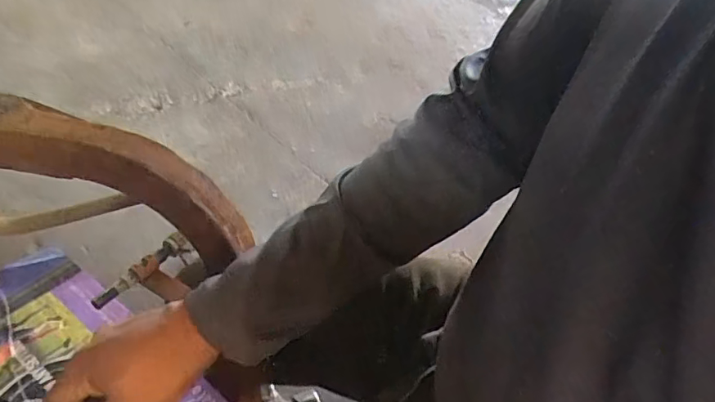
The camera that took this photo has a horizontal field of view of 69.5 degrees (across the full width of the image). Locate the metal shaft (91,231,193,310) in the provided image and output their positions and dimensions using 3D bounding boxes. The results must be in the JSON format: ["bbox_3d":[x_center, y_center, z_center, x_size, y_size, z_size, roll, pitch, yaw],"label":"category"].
[{"bbox_3d":[-0.184,0.056,0.436,0.020,0.015,0.089,31,45,26],"label":"metal shaft"}]

